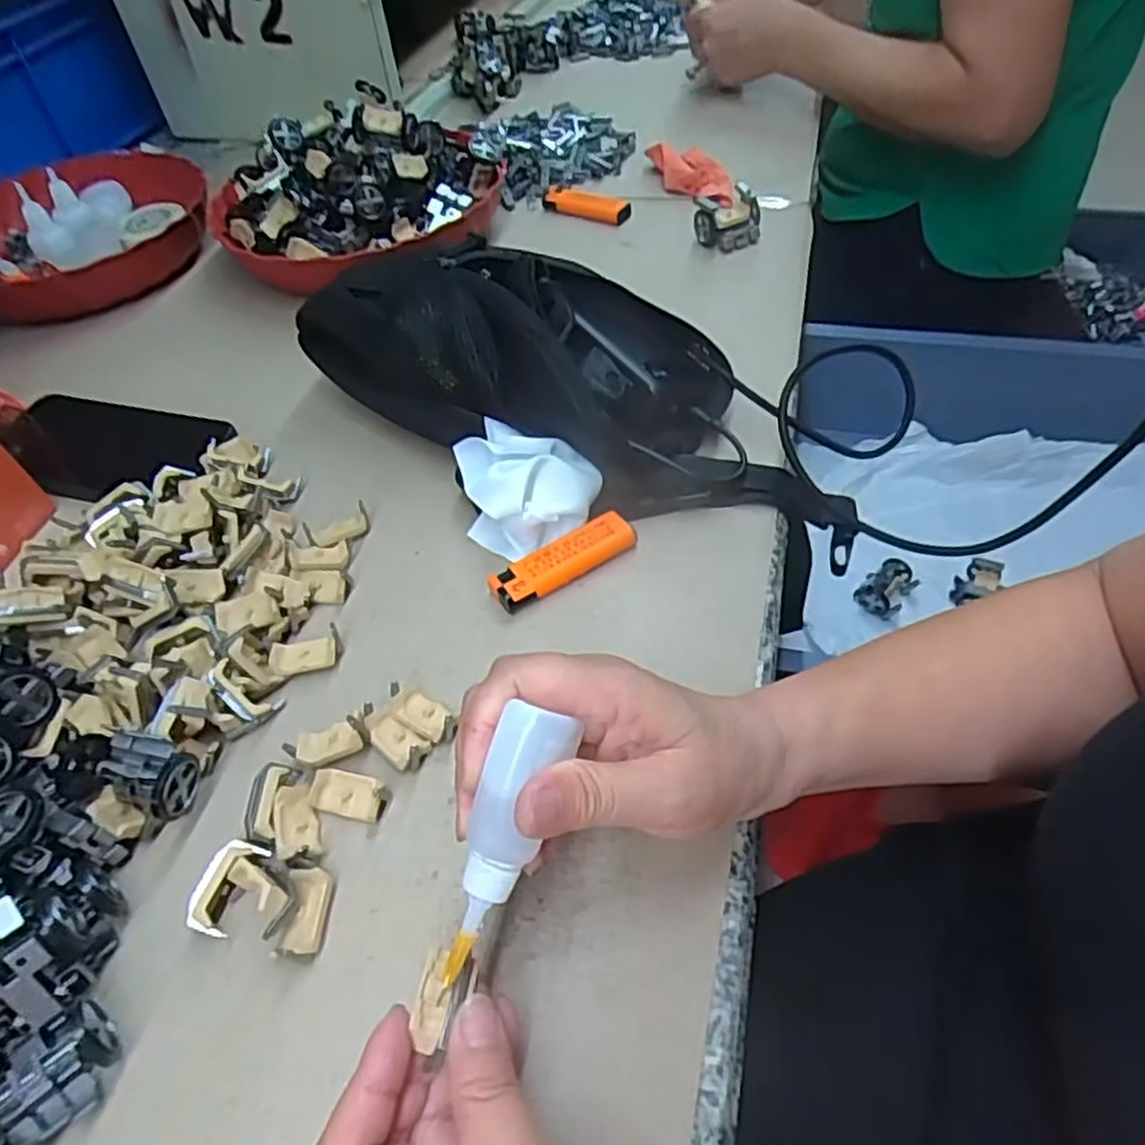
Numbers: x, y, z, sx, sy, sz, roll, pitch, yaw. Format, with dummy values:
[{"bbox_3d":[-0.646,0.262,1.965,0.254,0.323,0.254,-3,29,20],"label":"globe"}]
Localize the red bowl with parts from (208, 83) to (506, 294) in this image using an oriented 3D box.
[{"bbox_3d":[-0.188,-0.331,0.649,0.231,0.078,0.262,-29,54,-17],"label":"red bowl with parts"}]

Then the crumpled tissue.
[{"bbox_3d":[-0.033,-0.050,0.427,0.082,0.039,0.065,33,61,28],"label":"crumpled tissue"}]

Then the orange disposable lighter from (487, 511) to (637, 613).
[{"bbox_3d":[-0.006,-0.006,0.401,0.079,0.014,0.027,-29,54,-17],"label":"orange disposable lighter"}]

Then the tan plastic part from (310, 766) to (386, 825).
[{"bbox_3d":[-0.097,0.096,0.328,0.035,0.010,0.017,9,52,13],"label":"tan plastic part"}]

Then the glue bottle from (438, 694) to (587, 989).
[{"bbox_3d":[-0.022,0.087,0.242,0.020,0.019,0.090,19,94,20],"label":"glue bottle"}]

